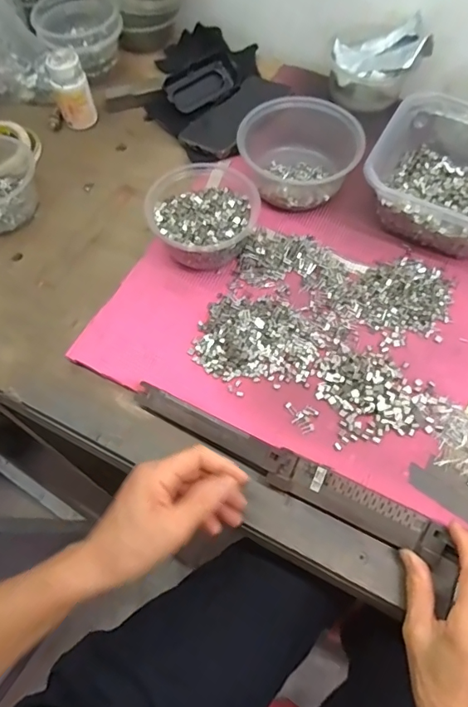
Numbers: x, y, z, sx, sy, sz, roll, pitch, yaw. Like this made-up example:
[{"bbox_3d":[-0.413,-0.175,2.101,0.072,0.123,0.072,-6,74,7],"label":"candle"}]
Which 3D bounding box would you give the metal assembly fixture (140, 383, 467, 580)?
[{"bbox_3d":[0.045,0.105,0.407,0.301,0.019,0.043,26,67,12],"label":"metal assembly fixture"}]

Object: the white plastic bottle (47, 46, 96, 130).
[{"bbox_3d":[-0.210,-0.343,0.613,0.043,0.077,0.042,-17,64,-7],"label":"white plastic bottle"}]

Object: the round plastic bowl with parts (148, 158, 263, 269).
[{"bbox_3d":[-0.035,-0.145,0.503,0.107,0.070,0.112,0,63,1],"label":"round plastic bowl with parts"}]

